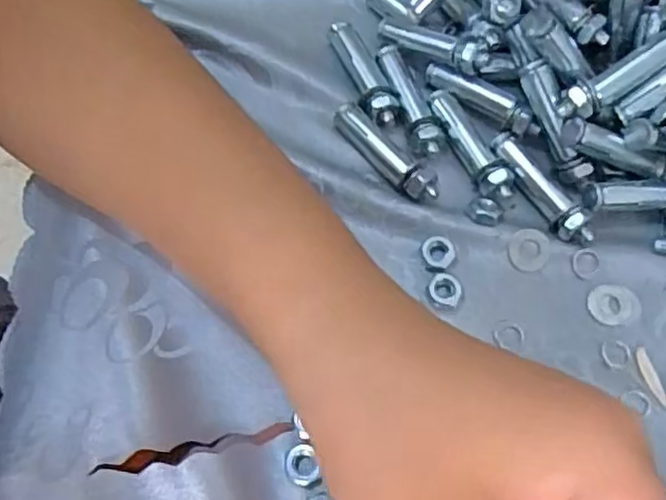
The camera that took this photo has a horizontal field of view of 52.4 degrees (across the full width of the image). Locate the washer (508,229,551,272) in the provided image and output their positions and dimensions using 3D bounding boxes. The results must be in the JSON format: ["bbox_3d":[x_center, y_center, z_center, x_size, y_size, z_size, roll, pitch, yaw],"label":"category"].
[{"bbox_3d":[0.078,0.000,0.268,0.016,0.006,0.016,1,67,-1],"label":"washer"}]

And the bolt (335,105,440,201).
[{"bbox_3d":[0.021,-0.041,0.279,0.013,0.008,0.056,-40,74,-16],"label":"bolt"}]

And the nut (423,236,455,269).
[{"bbox_3d":[0.042,0.000,0.264,0.013,0.004,0.012,1,67,-1],"label":"nut"}]

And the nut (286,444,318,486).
[{"bbox_3d":[-0.011,0.074,0.232,0.011,0.004,0.012,18,68,6],"label":"nut"}]

